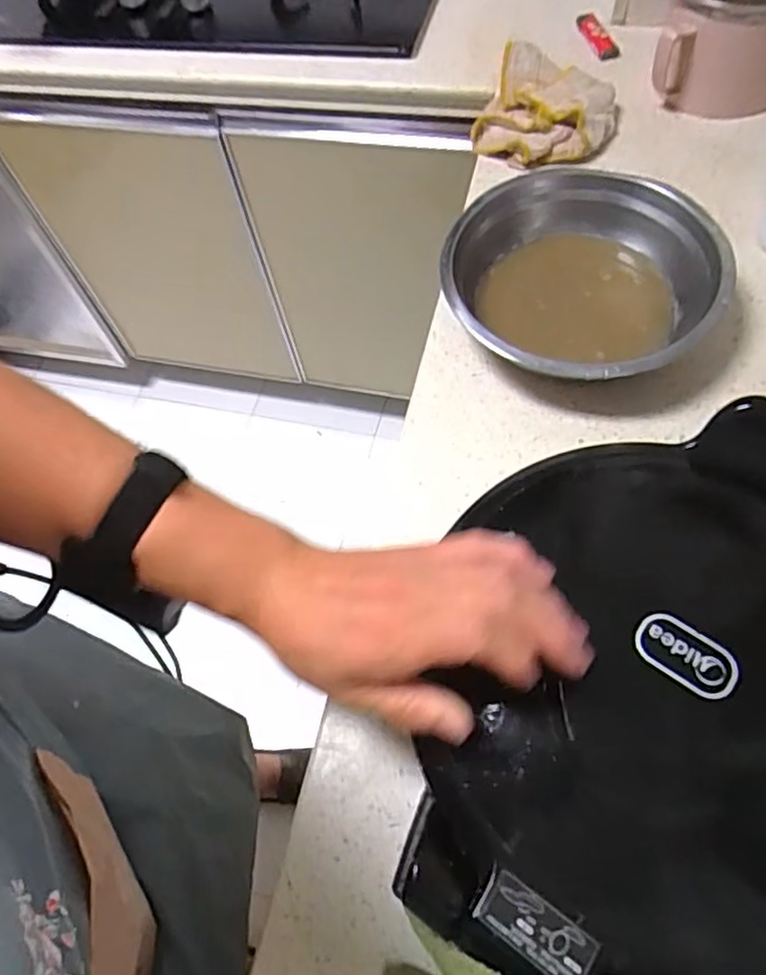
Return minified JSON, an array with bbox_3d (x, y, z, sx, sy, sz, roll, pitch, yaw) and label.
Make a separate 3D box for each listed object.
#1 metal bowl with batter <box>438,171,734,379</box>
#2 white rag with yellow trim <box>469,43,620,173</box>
[{"bbox_3d":[0.167,-0.174,0.576,0.224,0.069,0.220,-3,61,5],"label":"metal bowl with batter"},{"bbox_3d":[0.183,-0.418,0.734,0.150,0.048,0.140,19,66,16],"label":"white rag with yellow trim"}]

